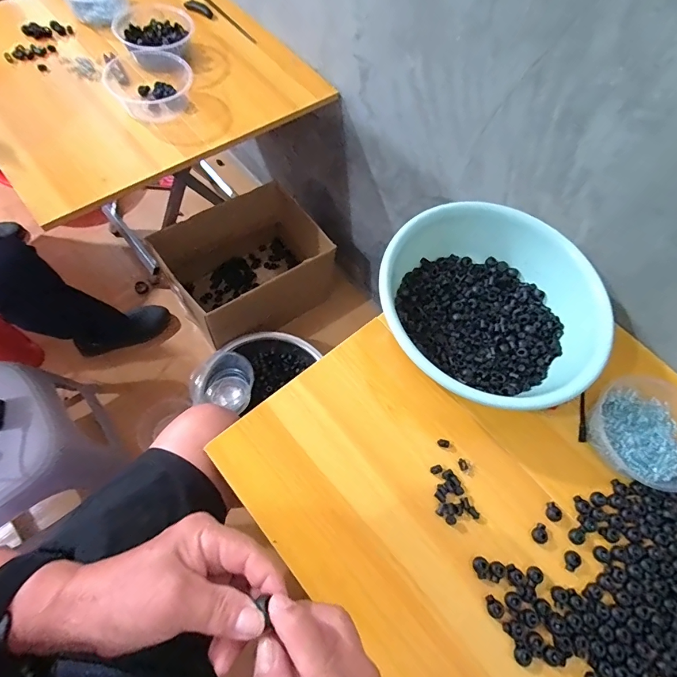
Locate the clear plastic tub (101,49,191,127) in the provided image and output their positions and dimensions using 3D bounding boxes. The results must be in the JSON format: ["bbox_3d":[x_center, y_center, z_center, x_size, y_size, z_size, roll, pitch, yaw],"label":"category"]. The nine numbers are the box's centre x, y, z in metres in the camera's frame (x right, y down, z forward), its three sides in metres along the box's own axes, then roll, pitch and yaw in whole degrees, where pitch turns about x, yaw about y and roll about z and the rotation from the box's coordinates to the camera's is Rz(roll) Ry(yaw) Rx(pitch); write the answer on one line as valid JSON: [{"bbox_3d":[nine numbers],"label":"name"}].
[{"bbox_3d":[-0.345,-0.466,0.726,0.136,0.058,0.155,-29,72,-18],"label":"clear plastic tub"}]

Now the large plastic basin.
[{"bbox_3d":[0.197,-0.036,0.546,0.280,0.097,0.263,2,65,-5],"label":"large plastic basin"}]

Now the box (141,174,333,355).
[{"bbox_3d":[-0.226,-0.192,1.065,0.399,0.235,0.306,-32,73,-19],"label":"box"}]

